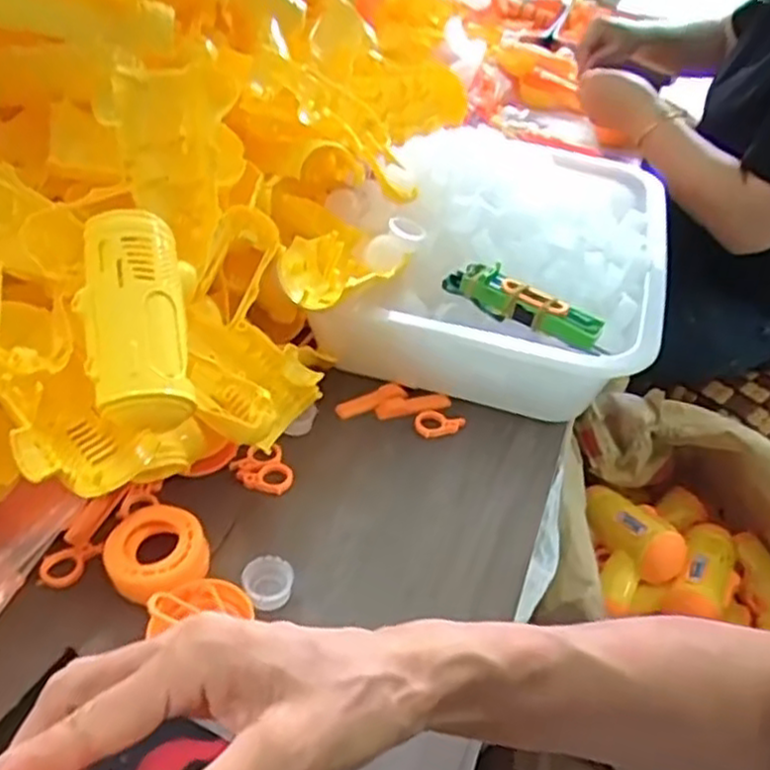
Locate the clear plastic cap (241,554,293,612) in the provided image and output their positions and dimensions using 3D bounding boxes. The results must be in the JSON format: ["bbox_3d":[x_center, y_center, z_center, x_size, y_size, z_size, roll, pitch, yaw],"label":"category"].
[{"bbox_3d":[-0.072,0.123,0.454,0.030,0.017,0.032,4,40,-3],"label":"clear plastic cap"}]

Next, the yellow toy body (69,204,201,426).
[{"bbox_3d":[-0.146,-0.040,0.437,0.059,0.038,0.133,-5,71,-13],"label":"yellow toy body"}]

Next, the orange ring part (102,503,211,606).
[{"bbox_3d":[-0.141,0.107,0.460,0.058,0.029,0.058,4,40,-3],"label":"orange ring part"}]

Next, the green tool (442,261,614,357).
[{"bbox_3d":[0.108,-0.061,0.572,0.130,0.026,0.030,29,45,25],"label":"green tool"}]

